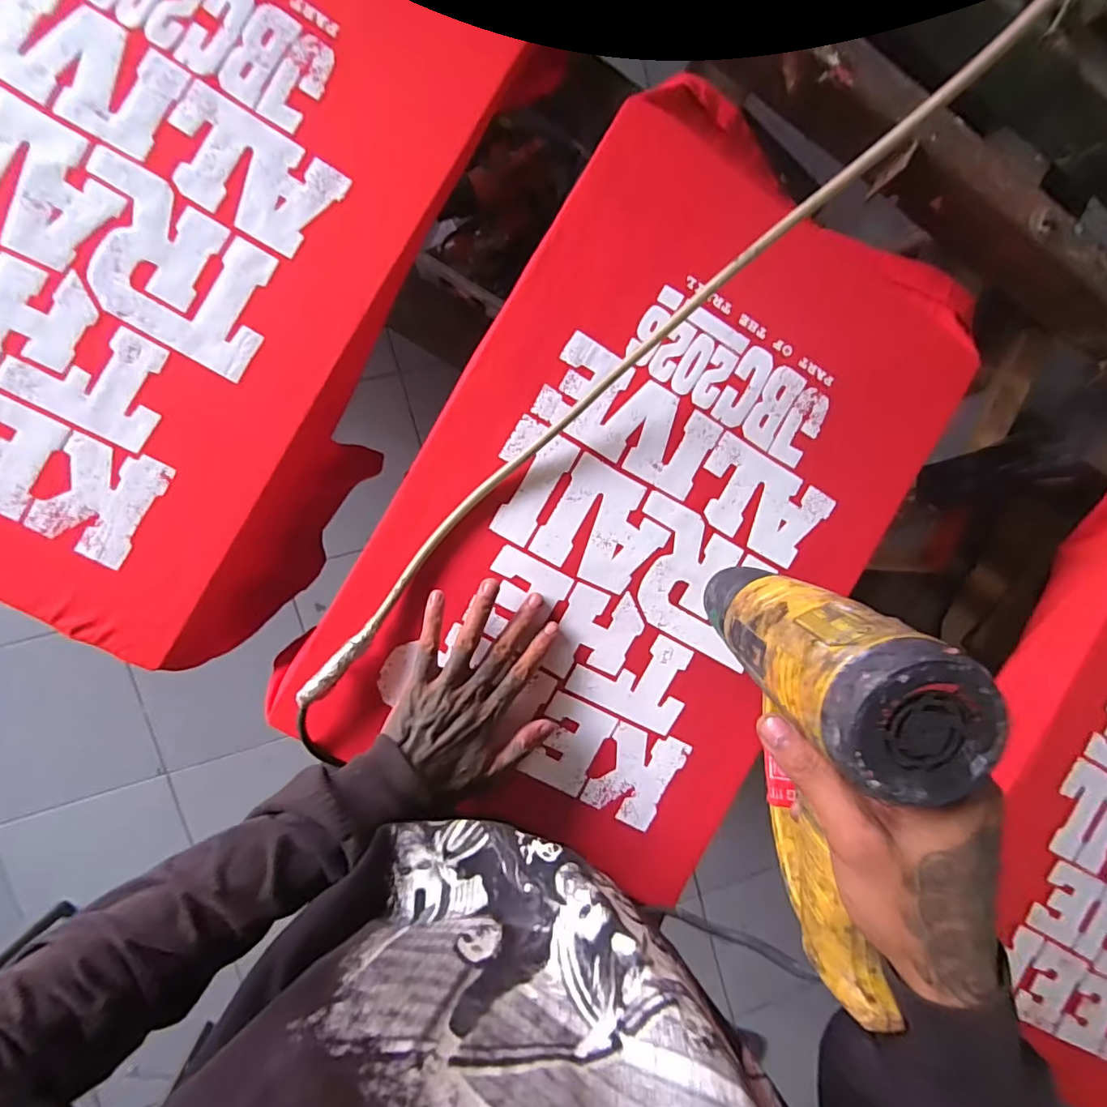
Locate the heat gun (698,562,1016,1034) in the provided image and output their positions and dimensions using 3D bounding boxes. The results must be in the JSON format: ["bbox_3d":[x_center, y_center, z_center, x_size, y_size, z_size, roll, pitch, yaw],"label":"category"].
[{"bbox_3d":[0.131,0.113,0.289,0.065,0.155,0.190,10,92,-8],"label":"heat gun"}]

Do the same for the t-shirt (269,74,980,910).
[{"bbox_3d":[0.092,-0.047,0.471,0.393,0.041,0.621,30,89,-9],"label":"t-shirt"}]

